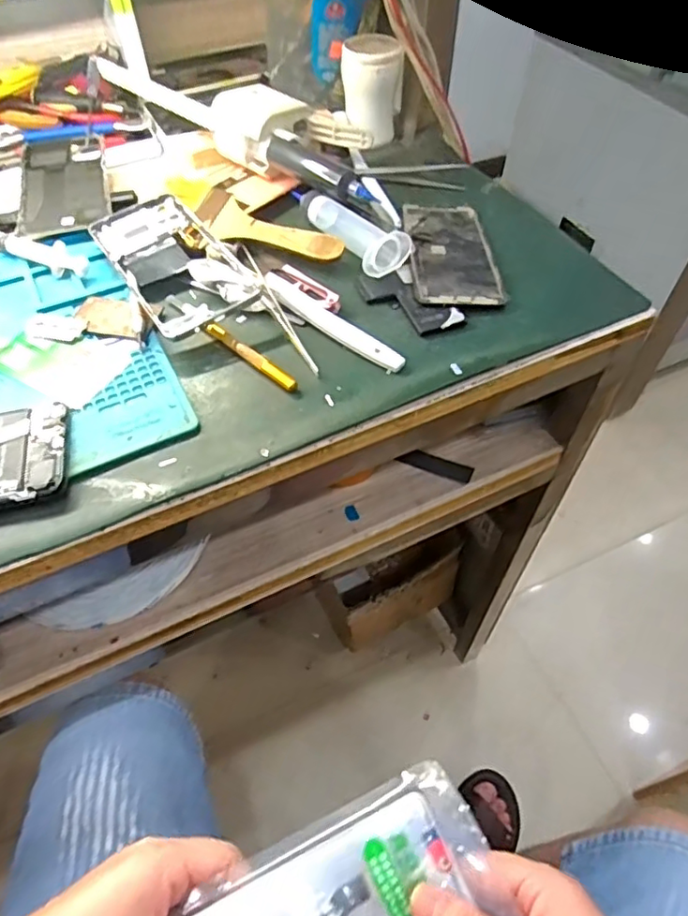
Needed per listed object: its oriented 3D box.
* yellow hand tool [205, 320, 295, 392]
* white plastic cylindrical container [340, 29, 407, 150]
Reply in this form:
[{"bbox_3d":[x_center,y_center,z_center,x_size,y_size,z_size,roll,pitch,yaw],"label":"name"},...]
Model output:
[{"bbox_3d":[-0.063,-0.069,0.399,0.082,0.007,0.011,35,61,24],"label":"yellow hand tool"},{"bbox_3d":[0.026,-0.347,0.557,0.055,0.073,0.047,2,54,1],"label":"white plastic cylindrical container"}]

